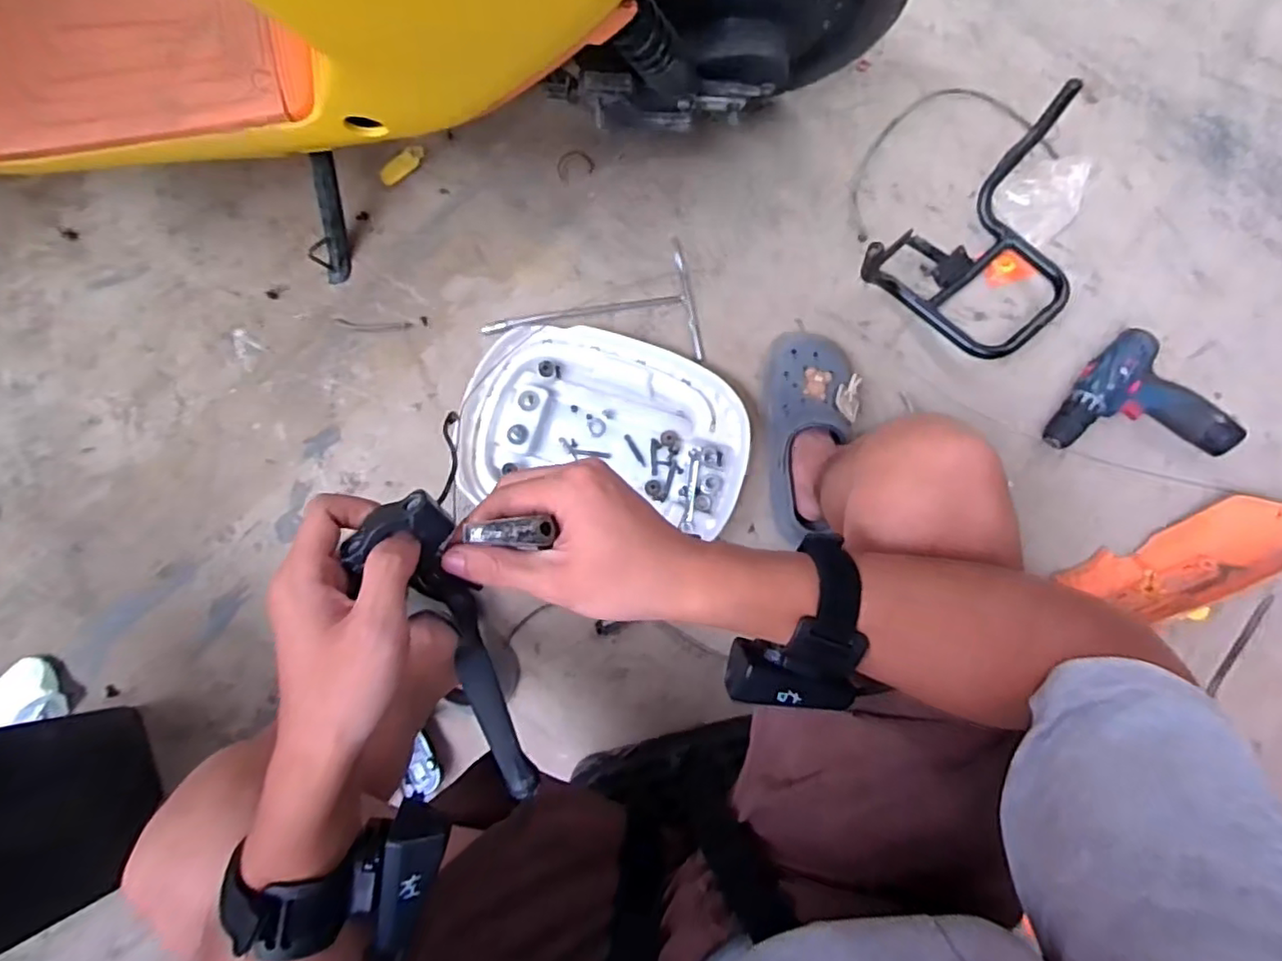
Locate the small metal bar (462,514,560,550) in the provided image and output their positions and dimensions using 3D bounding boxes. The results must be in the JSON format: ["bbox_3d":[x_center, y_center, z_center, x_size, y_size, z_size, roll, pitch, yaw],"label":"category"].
[{"bbox_3d":[-0.063,0.025,0.305,0.039,0.008,0.011,-4,82,-13],"label":"small metal bar"}]

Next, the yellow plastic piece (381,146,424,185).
[{"bbox_3d":[-0.331,-0.438,0.894,0.069,0.013,0.028,-42,84,-6],"label":"yellow plastic piece"}]

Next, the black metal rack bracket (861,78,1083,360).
[{"bbox_3d":[0.443,-0.273,0.807,0.320,0.142,0.211,-38,84,-5],"label":"black metal rack bracket"}]

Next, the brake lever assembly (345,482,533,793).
[{"bbox_3d":[-0.089,0.081,0.318,0.048,0.050,0.149,-31,73,-4],"label":"brake lever assembly"}]

